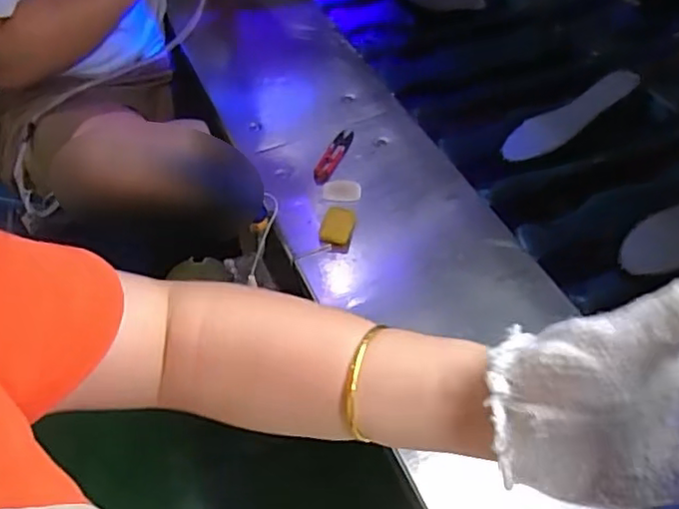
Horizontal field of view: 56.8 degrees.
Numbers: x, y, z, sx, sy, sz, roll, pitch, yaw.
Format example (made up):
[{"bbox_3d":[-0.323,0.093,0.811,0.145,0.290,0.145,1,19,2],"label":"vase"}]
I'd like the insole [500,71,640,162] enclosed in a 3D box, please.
[{"bbox_3d":[0.315,-0.189,0.858,0.199,0.019,0.051,-31,58,9],"label":"insole"}]

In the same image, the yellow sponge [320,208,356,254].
[{"bbox_3d":[-0.002,-0.029,0.722,0.036,0.013,0.059,12,55,6],"label":"yellow sponge"}]

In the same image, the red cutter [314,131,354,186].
[{"bbox_3d":[-0.007,-0.129,0.807,0.026,0.007,0.109,19,56,11],"label":"red cutter"}]

